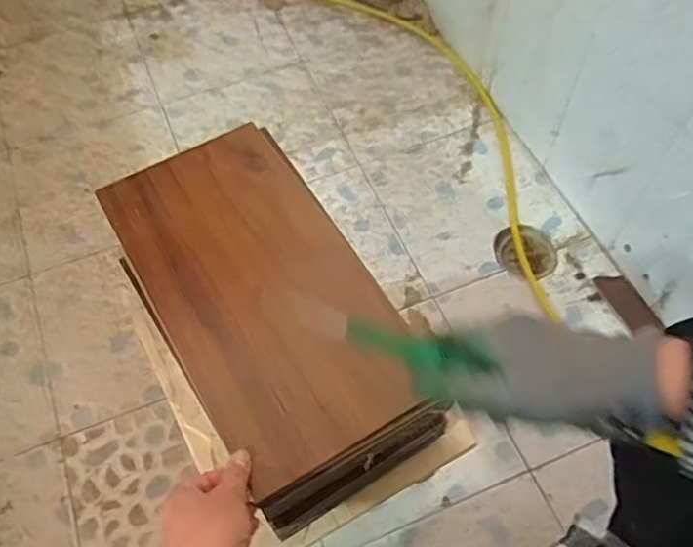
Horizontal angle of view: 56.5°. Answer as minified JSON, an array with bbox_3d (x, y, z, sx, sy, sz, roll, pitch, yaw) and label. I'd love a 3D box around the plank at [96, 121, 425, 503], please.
[{"bbox_3d":[-0.092,0.004,0.639,0.195,0.016,0.391,-26,59,-12],"label":"plank"}]

